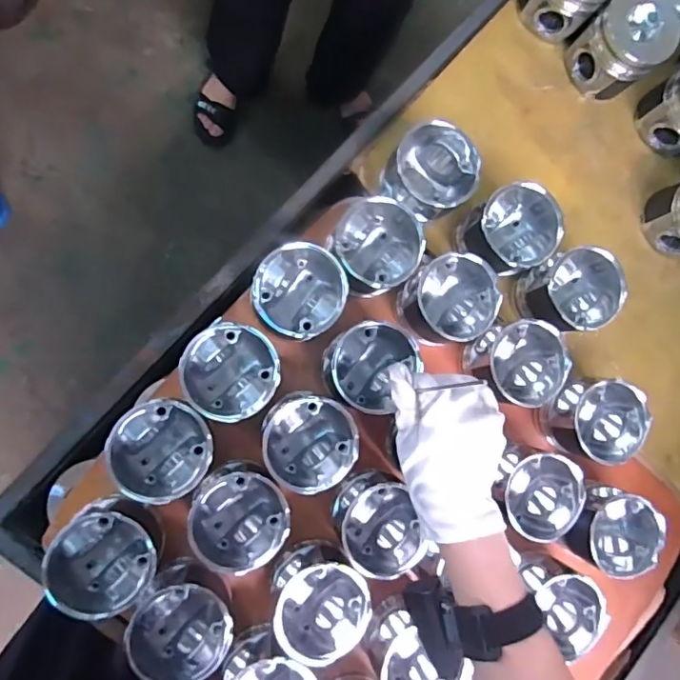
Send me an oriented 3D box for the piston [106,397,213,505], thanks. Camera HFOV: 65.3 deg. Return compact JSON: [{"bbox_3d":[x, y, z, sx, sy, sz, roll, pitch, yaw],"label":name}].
[{"bbox_3d":[-0.172,0.106,0.525,0.089,0.060,0.094,0,87,-8],"label":"piston"}]

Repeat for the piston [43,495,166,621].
[{"bbox_3d":[-0.227,0.208,0.517,0.096,0.064,0.095,1,87,-12],"label":"piston"}]

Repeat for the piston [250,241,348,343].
[{"bbox_3d":[-0.043,-0.051,0.562,0.093,0.076,0.099,1,87,-12],"label":"piston"}]

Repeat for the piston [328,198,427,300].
[{"bbox_3d":[0.035,-0.100,0.584,0.092,0.092,0.092,-39,96,-11],"label":"piston"}]

